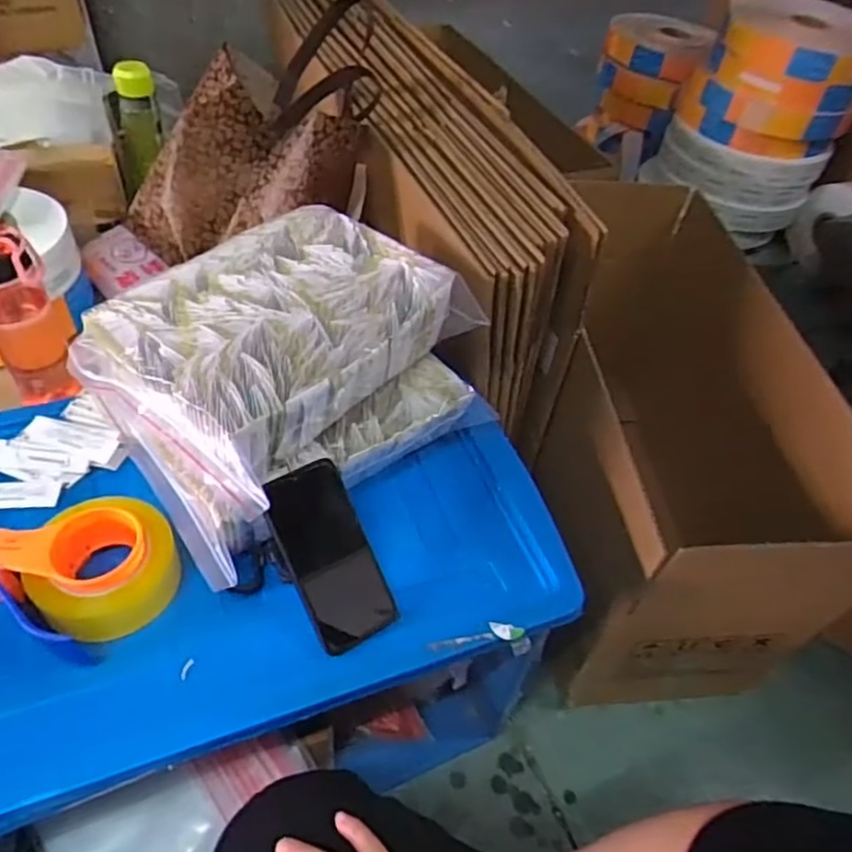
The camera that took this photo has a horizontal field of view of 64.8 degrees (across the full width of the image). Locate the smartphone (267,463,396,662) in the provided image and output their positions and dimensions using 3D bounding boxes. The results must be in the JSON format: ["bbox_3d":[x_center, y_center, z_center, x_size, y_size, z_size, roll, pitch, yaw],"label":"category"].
[{"bbox_3d":[-0.086,0.117,0.612,0.074,0.014,0.163,-22,92,-24],"label":"smartphone"}]

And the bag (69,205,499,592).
[{"bbox_3d":[-0.136,-0.058,0.671,0.254,0.158,0.337,36,55,23],"label":"bag"}]

